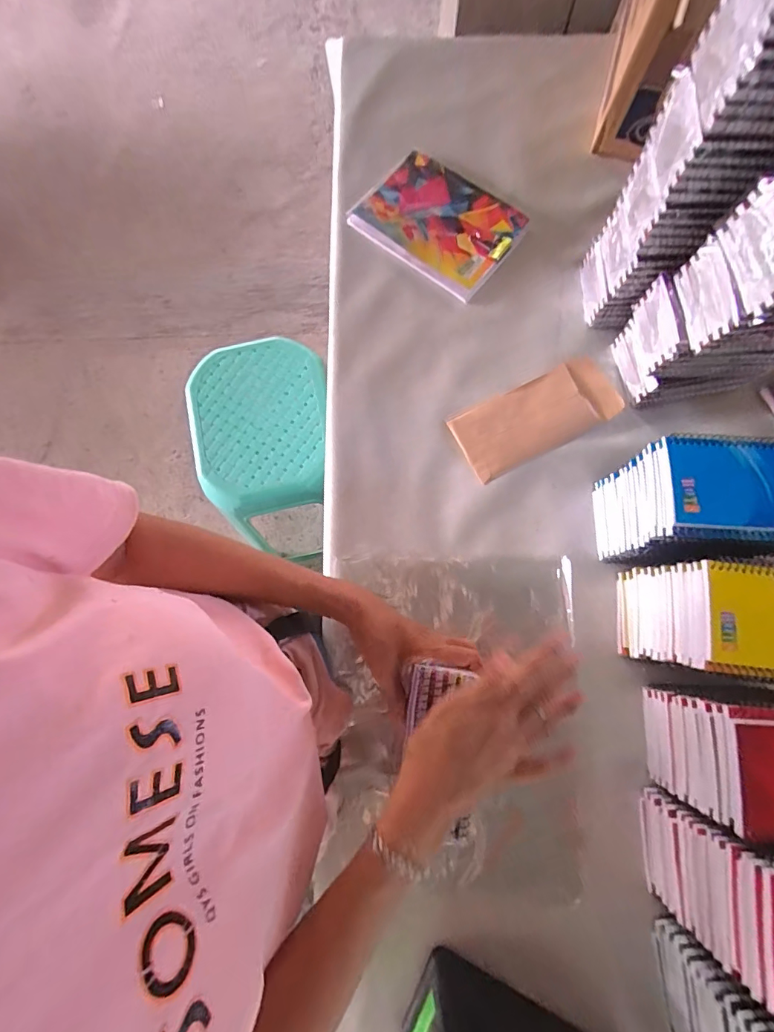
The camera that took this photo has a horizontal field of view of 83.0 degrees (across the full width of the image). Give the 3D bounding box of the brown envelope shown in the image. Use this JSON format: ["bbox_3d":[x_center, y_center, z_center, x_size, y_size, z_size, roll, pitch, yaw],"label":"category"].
[{"bbox_3d":[0.180,-0.121,0.533,0.195,0.010,0.091,-27,81,0],"label":"brown envelope"}]

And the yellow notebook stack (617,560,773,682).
[{"bbox_3d":[0.325,0.099,0.411,0.133,0.122,0.092,6,78,2],"label":"yellow notebook stack"}]

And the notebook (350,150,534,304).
[{"bbox_3d":[0.065,-0.389,0.579,0.199,0.010,0.148,37,81,8],"label":"notebook"}]

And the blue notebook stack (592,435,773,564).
[{"bbox_3d":[0.311,-0.009,0.441,0.139,0.128,0.101,1,78,1],"label":"blue notebook stack"}]

